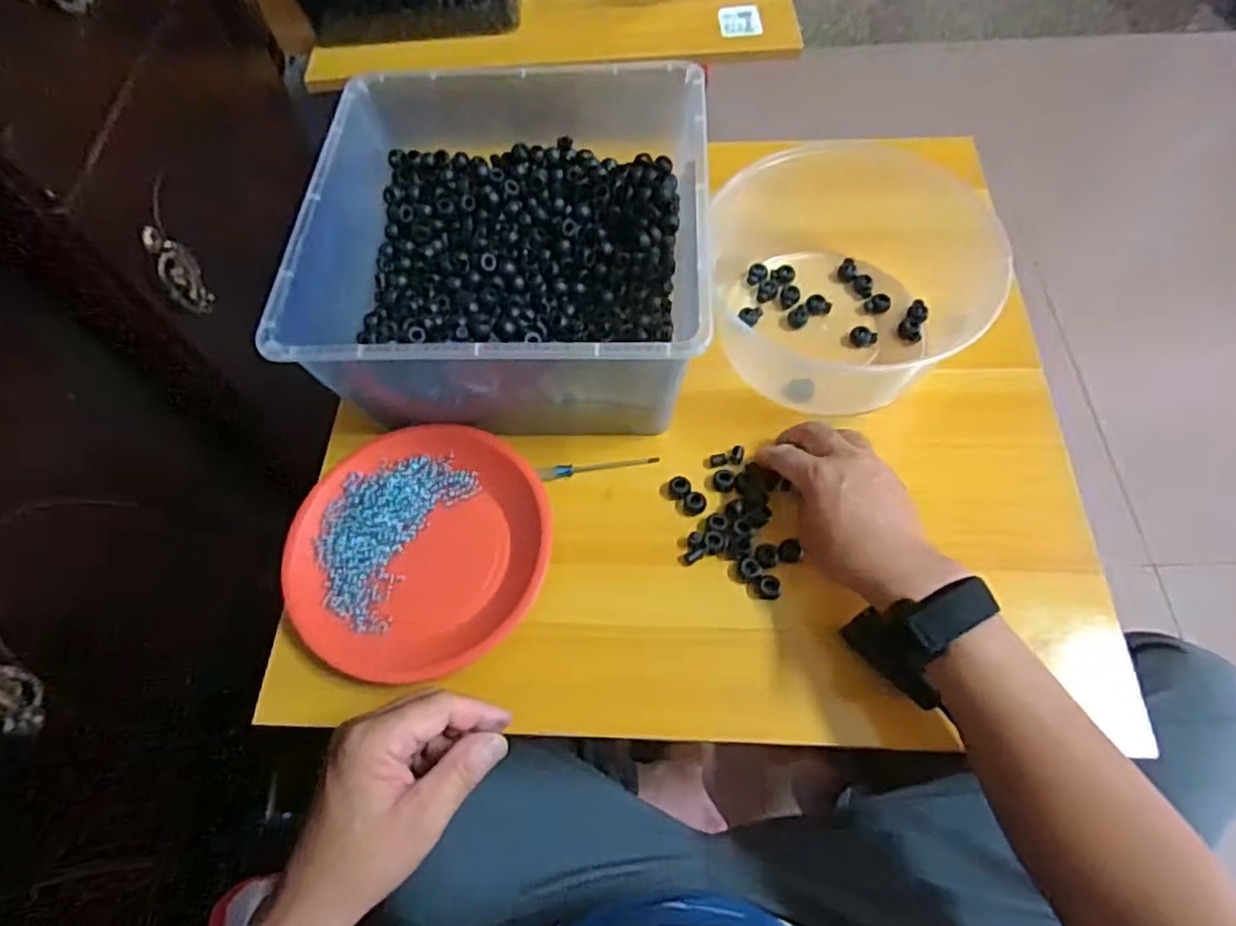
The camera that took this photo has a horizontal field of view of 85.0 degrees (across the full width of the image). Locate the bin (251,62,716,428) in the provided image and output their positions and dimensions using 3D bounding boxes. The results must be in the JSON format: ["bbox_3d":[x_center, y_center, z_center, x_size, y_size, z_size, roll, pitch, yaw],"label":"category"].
[{"bbox_3d":[-0.083,-0.173,0.567,0.301,0.142,0.298,1,62,4],"label":"bin"}]

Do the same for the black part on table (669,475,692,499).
[{"bbox_3d":[0.050,0.021,0.542,0.017,0.014,0.018,-1,62,2],"label":"black part on table"}]

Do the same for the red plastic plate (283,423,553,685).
[{"bbox_3d":[-0.152,0.064,0.524,0.193,0.036,0.191,-1,62,2],"label":"red plastic plate"}]

